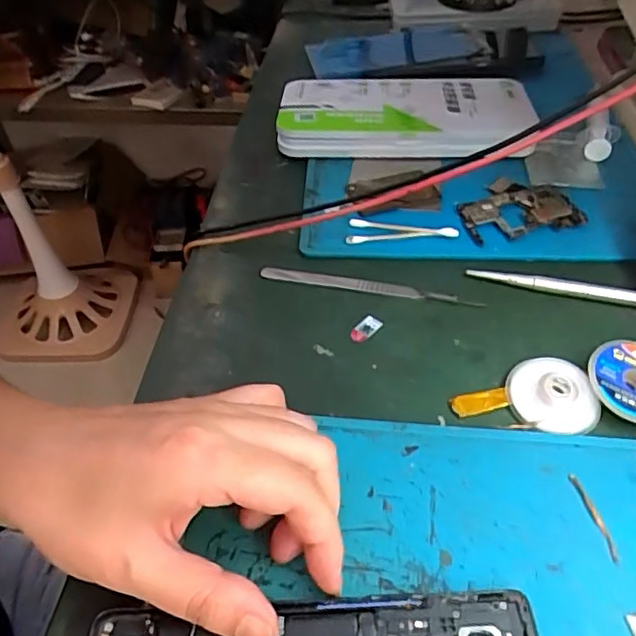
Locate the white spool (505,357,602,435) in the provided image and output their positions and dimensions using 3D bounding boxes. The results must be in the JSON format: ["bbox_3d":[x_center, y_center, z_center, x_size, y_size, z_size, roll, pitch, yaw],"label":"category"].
[{"bbox_3d":[0.116,0.037,0.288,0.039,0.010,0.040,-1,45,1],"label":"white spool"}]

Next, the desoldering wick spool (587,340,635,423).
[{"bbox_3d":[0.157,0.031,0.289,0.044,0.007,0.044,1,59,-1],"label":"desoldering wick spool"}]

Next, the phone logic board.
[{"bbox_3d":[0.134,-0.076,0.401,0.076,0.008,0.056,-12,46,-9],"label":"phone logic board"}]

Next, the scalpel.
[{"bbox_3d":[0.030,-0.020,0.356,0.131,0.005,0.012,8,46,10],"label":"scalpel"}]

